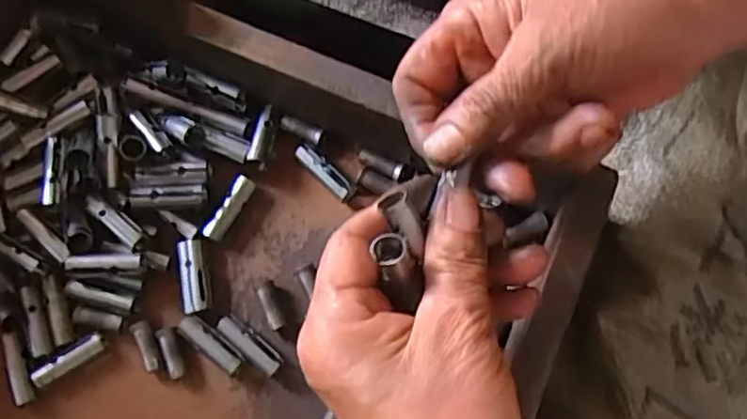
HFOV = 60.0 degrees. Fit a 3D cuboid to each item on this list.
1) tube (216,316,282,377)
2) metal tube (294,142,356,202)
[{"bbox_3d":[-0.061,0.067,0.320,0.038,0.008,0.011,40,80,9],"label":"tube"},{"bbox_3d":[-0.026,-0.020,0.346,0.010,0.011,0.039,-43,80,-9],"label":"metal tube"}]

